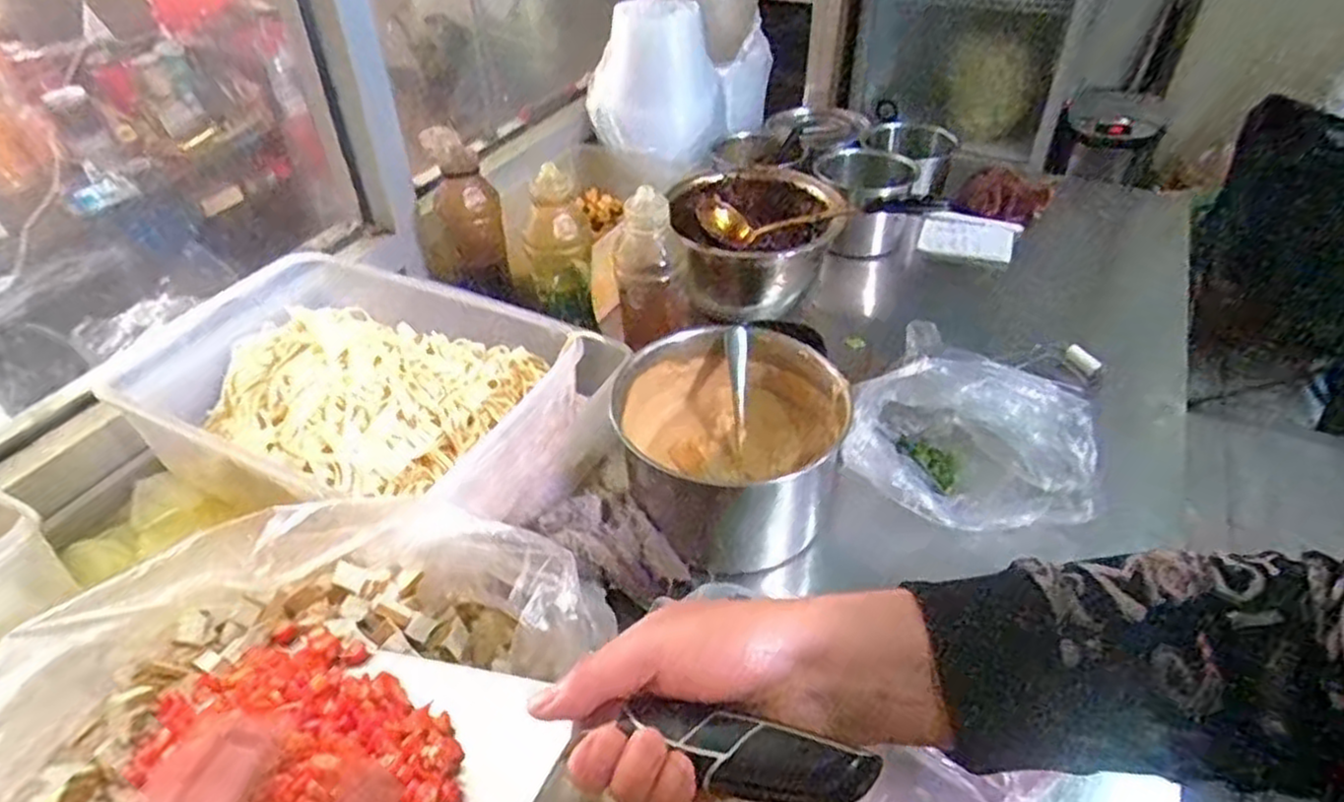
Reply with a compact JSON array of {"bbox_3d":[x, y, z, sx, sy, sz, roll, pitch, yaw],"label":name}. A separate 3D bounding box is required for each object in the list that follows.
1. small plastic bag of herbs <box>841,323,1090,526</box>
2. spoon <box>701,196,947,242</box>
[{"bbox_3d":[0.264,0.028,0.666,0.214,0.132,0.113,16,44,18],"label":"small plastic bag of herbs"},{"bbox_3d":[0.122,-0.214,0.914,0.179,0.035,0.047,5,41,7],"label":"spoon"}]

